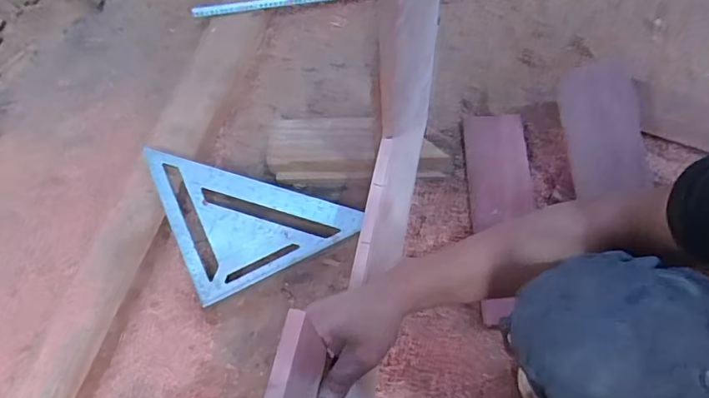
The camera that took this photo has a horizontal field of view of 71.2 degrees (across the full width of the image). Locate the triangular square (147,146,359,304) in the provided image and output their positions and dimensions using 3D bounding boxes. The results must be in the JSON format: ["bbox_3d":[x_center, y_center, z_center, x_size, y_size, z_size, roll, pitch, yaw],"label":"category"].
[{"bbox_3d":[-0.166,-0.006,0.799,0.266,0.019,0.271,-26,71,-8],"label":"triangular square"}]

